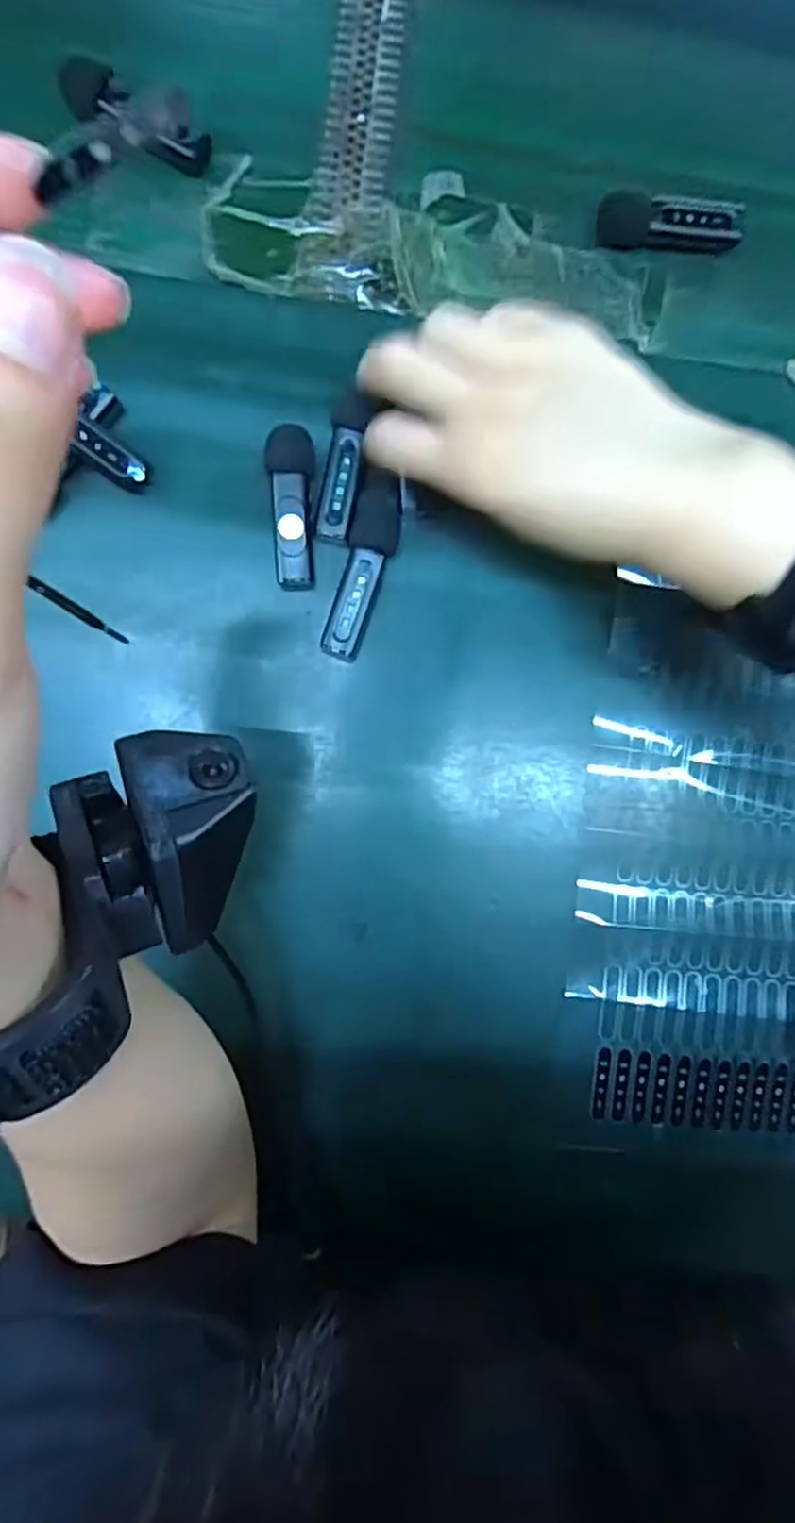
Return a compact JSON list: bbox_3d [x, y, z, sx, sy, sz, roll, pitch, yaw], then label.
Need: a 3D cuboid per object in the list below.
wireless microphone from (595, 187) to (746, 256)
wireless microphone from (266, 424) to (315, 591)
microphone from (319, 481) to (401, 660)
[{"bbox_3d":[0.121,-0.237,0.318,0.065,0.017,0.016,2,90,-2],"label":"wireless microphone"},{"bbox_3d":[-0.044,-0.106,0.304,0.018,0.019,0.063,-1,90,-2],"label":"wireless microphone"},{"bbox_3d":[-0.014,-0.079,0.307,0.020,0.017,0.071,15,90,-2],"label":"microphone"}]

